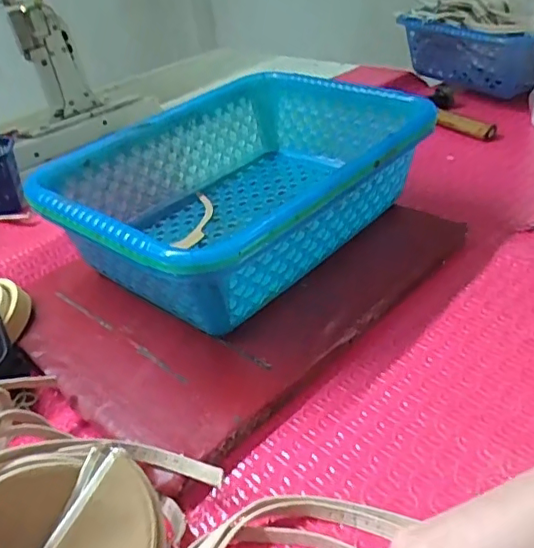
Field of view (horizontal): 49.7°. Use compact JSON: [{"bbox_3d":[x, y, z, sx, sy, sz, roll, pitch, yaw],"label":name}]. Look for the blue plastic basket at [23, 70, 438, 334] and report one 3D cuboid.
[{"bbox_3d":[-0.022,-0.084,0.591,0.267,0.115,0.361,25,46,39],"label":"blue plastic basket"}]

